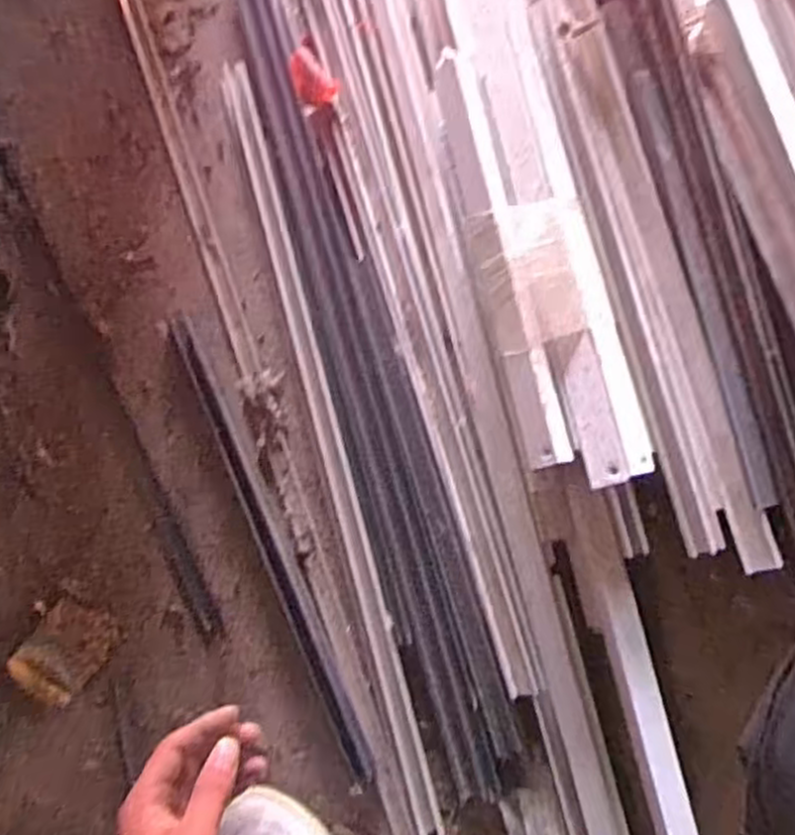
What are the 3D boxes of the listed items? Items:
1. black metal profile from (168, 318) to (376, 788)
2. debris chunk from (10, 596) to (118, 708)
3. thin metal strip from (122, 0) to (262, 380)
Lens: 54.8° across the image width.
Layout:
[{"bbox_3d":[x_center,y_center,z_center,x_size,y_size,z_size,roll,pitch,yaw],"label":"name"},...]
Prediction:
[{"bbox_3d":[-0.120,0.118,0.731,0.025,0.022,0.466,-23,81,-3],"label":"black metal profile"},{"bbox_3d":[-0.309,0.216,0.712,0.066,0.016,0.088,36,83,6],"label":"debris chunk"},{"bbox_3d":[-0.222,-0.263,0.799,0.022,0.005,0.471,-19,81,-3],"label":"thin metal strip"}]

